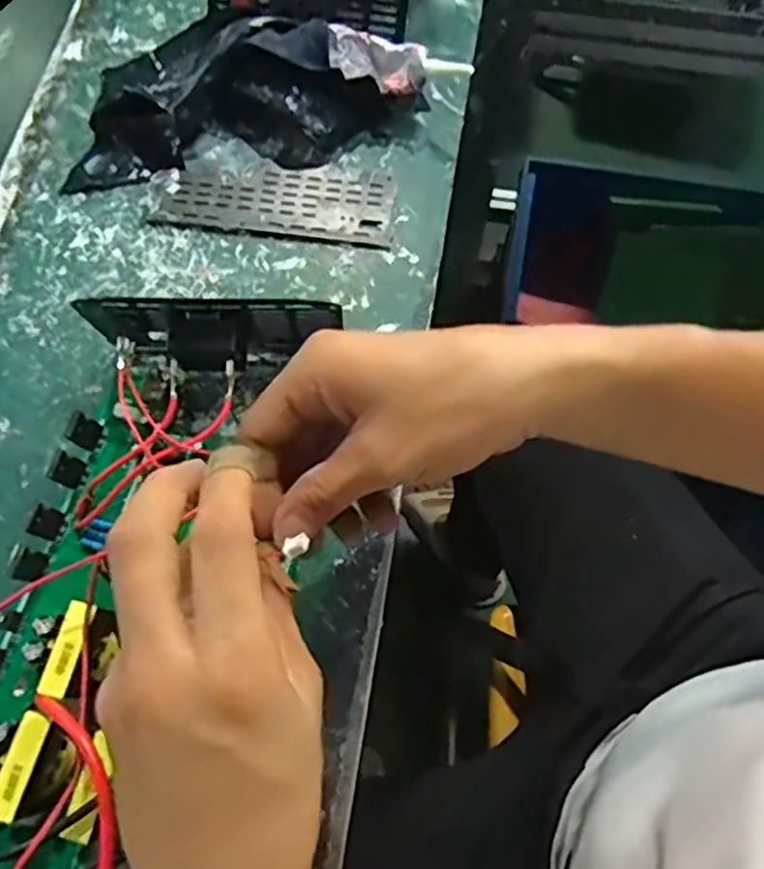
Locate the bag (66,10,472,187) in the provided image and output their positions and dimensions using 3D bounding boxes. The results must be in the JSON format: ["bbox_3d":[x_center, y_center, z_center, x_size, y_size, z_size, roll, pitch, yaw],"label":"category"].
[{"bbox_3d":[-0.083,-0.237,0.423,0.246,0.047,0.119,-9,72,-4],"label":"bag"}]

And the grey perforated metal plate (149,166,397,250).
[{"bbox_3d":[-0.067,-0.150,0.418,0.144,0.005,0.053,6,71,1],"label":"grey perforated metal plate"}]

